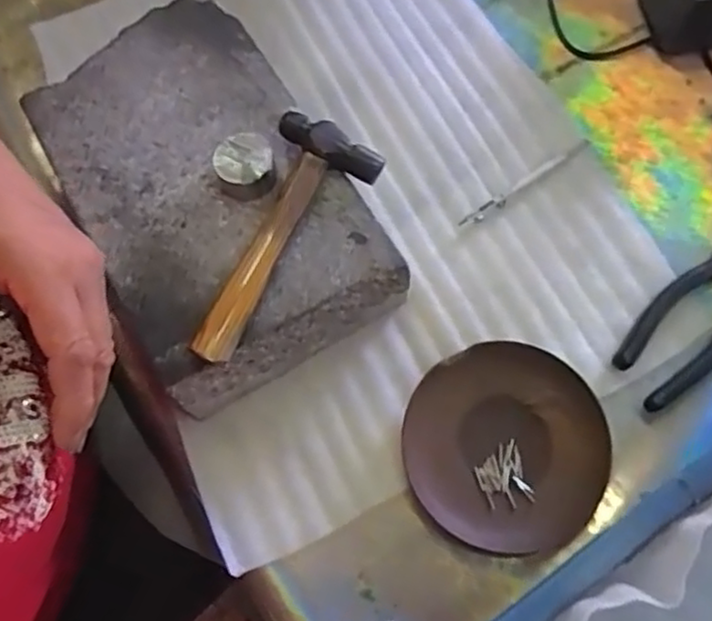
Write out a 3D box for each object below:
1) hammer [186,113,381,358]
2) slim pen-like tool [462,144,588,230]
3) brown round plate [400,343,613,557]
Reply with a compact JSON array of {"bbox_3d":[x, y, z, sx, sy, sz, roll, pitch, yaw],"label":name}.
[{"bbox_3d":[-0.051,-0.043,0.388,0.060,0.028,0.150,29,74,14],"label":"hammer"},{"bbox_3d":[0.113,-0.085,0.459,0.107,0.008,0.008,-36,71,-9],"label":"slim pen-like tool"},{"bbox_3d":[0.085,0.077,0.392,0.112,0.015,0.112,-1,69,3],"label":"brown round plate"}]

